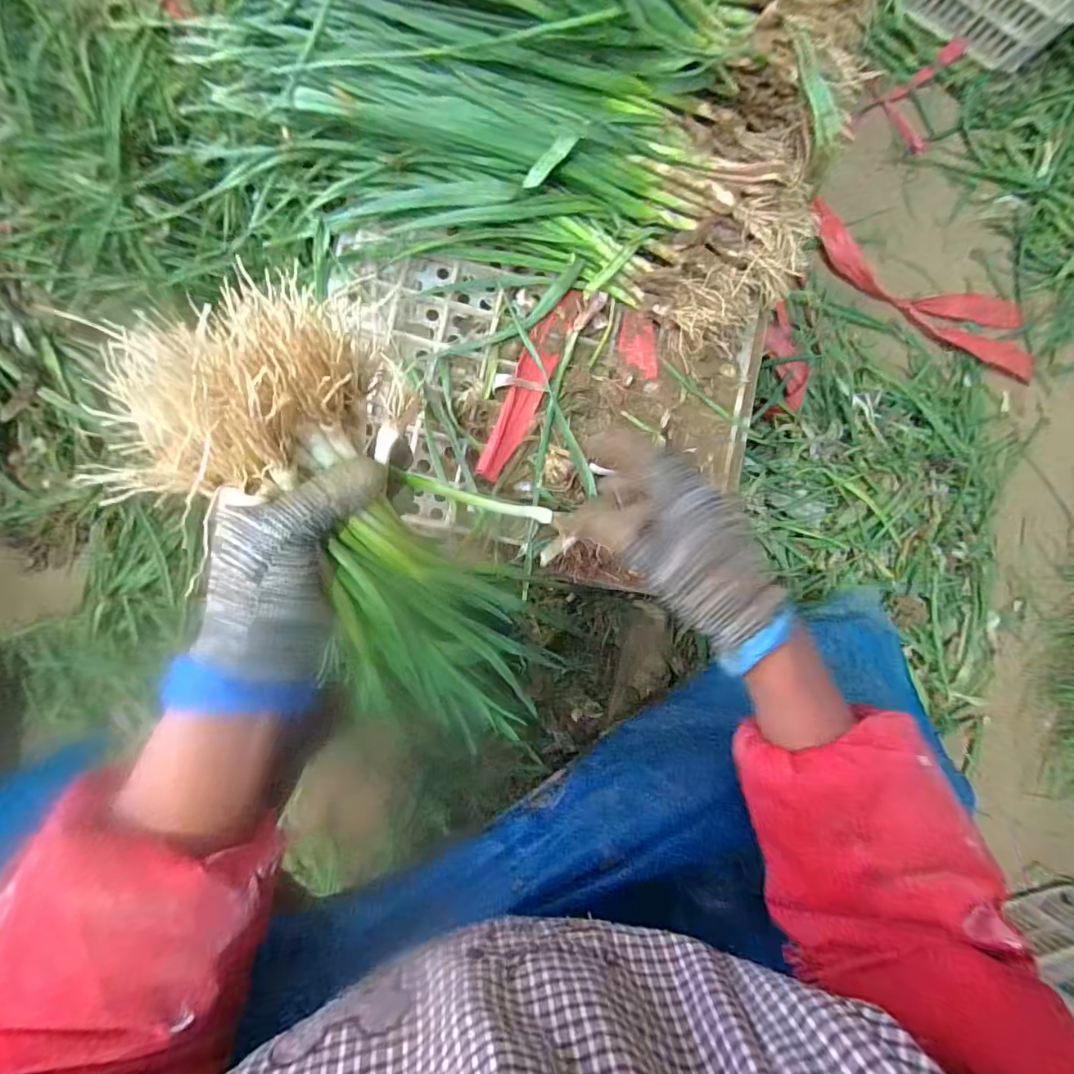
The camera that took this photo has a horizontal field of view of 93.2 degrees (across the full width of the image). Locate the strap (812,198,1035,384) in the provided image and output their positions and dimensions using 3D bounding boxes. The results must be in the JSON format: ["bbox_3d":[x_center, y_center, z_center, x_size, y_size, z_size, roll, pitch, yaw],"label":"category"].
[{"bbox_3d":[0.653,-0.418,0.855,0.500,0.039,0.109,28,84,-5],"label":"strap"}]

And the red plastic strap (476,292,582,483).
[{"bbox_3d":[-0.006,-0.139,0.458,0.031,0.015,0.189,22,85,-6],"label":"red plastic strap"}]

